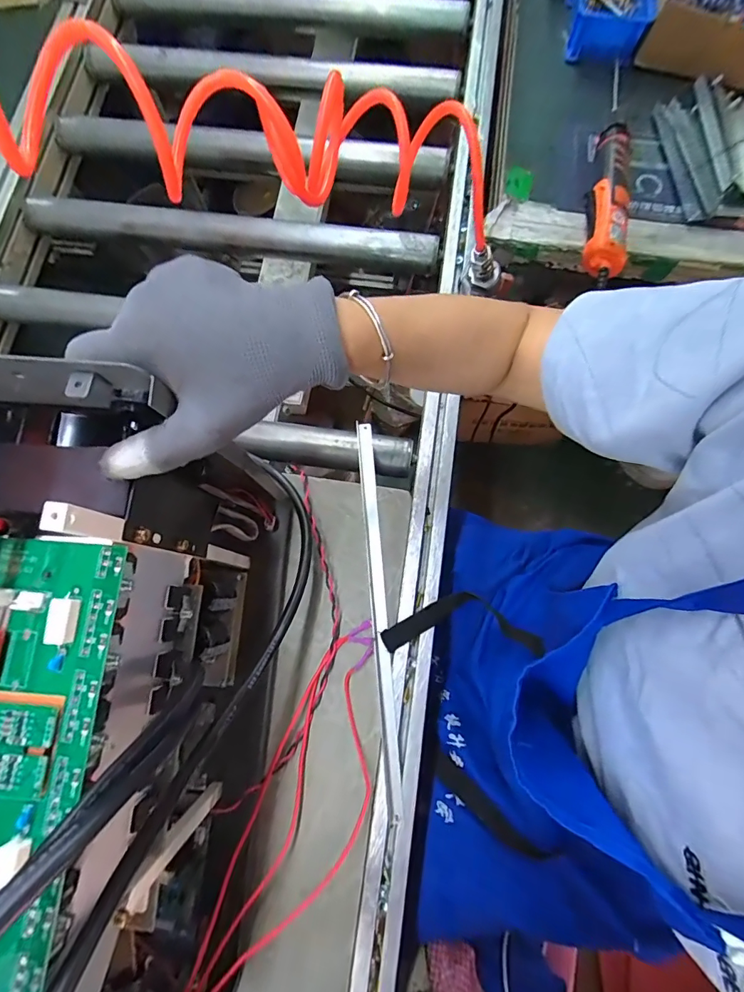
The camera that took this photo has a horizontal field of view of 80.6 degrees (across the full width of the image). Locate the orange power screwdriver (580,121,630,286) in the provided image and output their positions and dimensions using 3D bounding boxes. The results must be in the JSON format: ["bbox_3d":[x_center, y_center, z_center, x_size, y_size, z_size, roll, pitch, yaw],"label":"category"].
[{"bbox_3d":[0.285,-0.360,0.526,0.048,0.044,0.207,10,77,4],"label":"orange power screwdriver"}]

